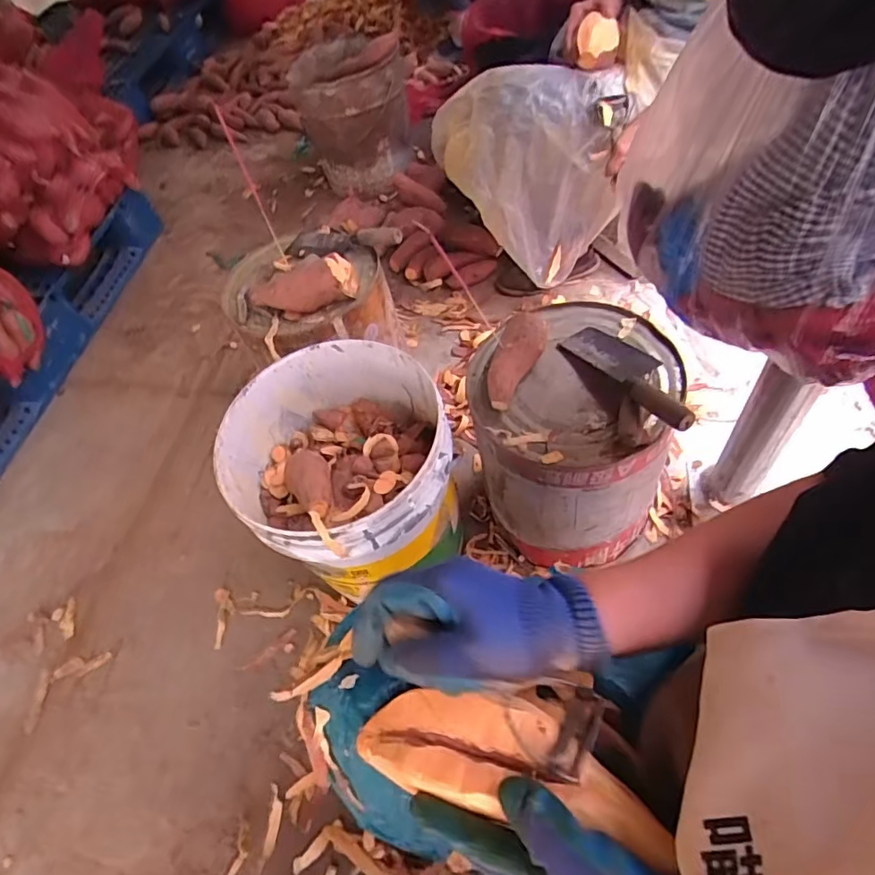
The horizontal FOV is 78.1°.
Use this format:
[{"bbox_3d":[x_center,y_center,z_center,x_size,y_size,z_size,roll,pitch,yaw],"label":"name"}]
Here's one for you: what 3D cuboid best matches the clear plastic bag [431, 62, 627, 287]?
[{"bbox_3d":[0.147,-0.444,0.947,0.331,0.314,0.116,8,57,17],"label":"clear plastic bag"}]

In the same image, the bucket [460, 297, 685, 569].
[{"bbox_3d":[0.175,0.015,0.763,0.241,0.305,0.234,-6,54,8],"label":"bucket"}]

